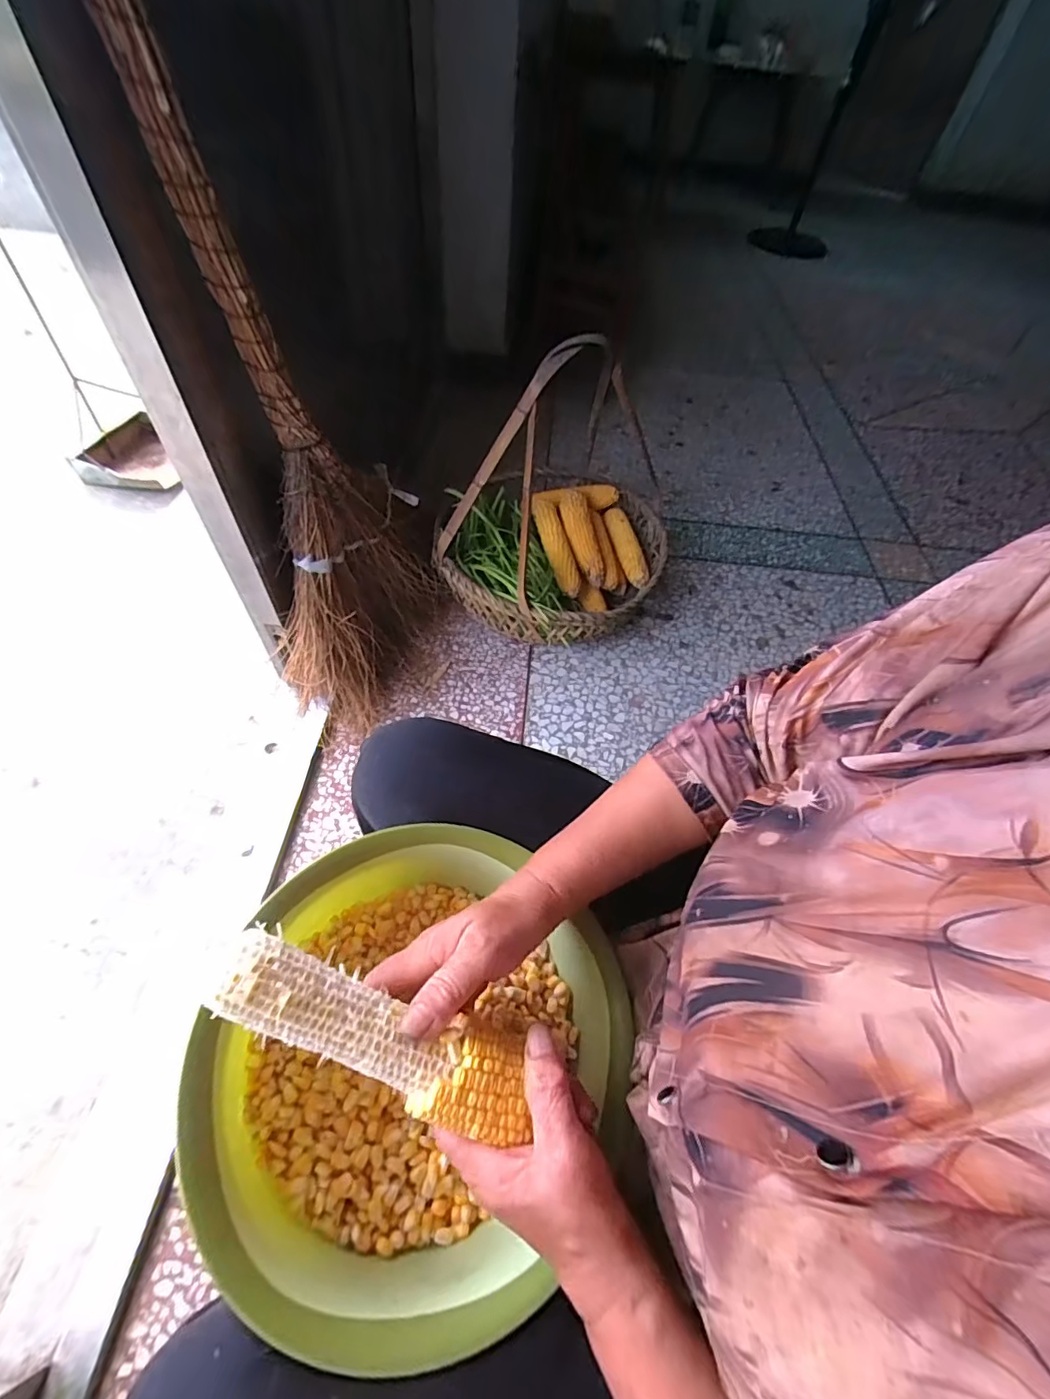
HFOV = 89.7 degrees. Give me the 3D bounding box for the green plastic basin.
[{"bbox_3d":[-0.067,0.222,0.346,0.237,0.106,0.257,2,54,-3],"label":"green plastic basin"}]

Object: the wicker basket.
[{"bbox_3d":[0.075,-0.391,0.961,0.399,0.430,0.437,19,55,9],"label":"wicker basket"}]

